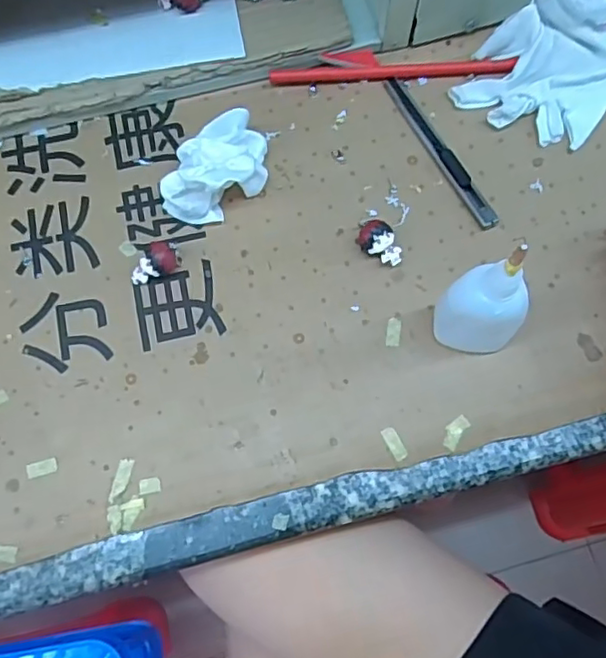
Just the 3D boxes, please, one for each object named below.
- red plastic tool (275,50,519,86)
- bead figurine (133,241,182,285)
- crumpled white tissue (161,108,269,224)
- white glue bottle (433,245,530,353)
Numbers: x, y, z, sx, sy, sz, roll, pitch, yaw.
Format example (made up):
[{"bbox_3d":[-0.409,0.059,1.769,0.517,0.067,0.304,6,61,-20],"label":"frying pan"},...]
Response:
[{"bbox_3d":[0.060,-0.178,0.413,0.161,0.015,0.021,-1,73,-1],"label":"red plastic tool"},{"bbox_3d":[-0.088,-0.040,0.361,0.030,0.019,0.018,-14,73,-5],"label":"bead figurine"},{"bbox_3d":[-0.053,-0.100,0.370,0.077,0.039,0.050,-41,77,-12],"label":"crumpled white tissue"},{"bbox_3d":[0.094,-0.010,0.317,0.033,0.083,0.039,-35,76,-10],"label":"white glue bottle"}]

